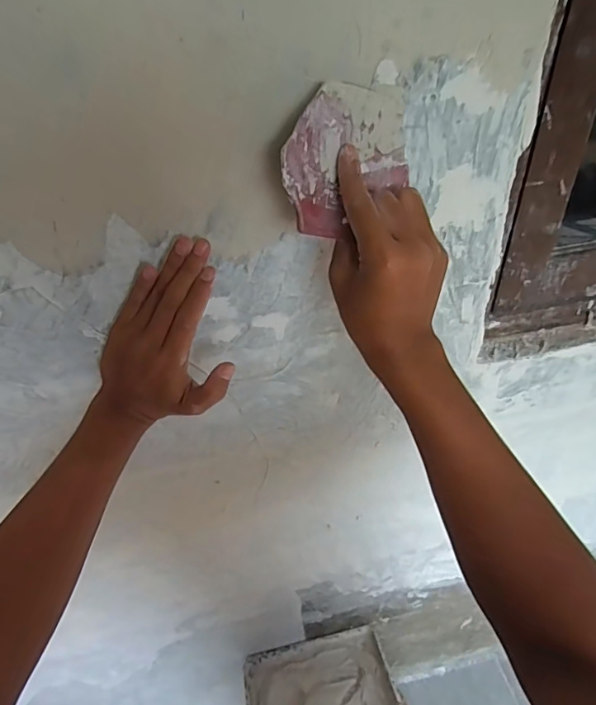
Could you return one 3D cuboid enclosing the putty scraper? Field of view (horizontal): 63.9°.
[{"bbox_3d":[0.034,-0.133,0.329,0.094,0.090,0.004,-22,24,-17],"label":"putty scraper"}]

